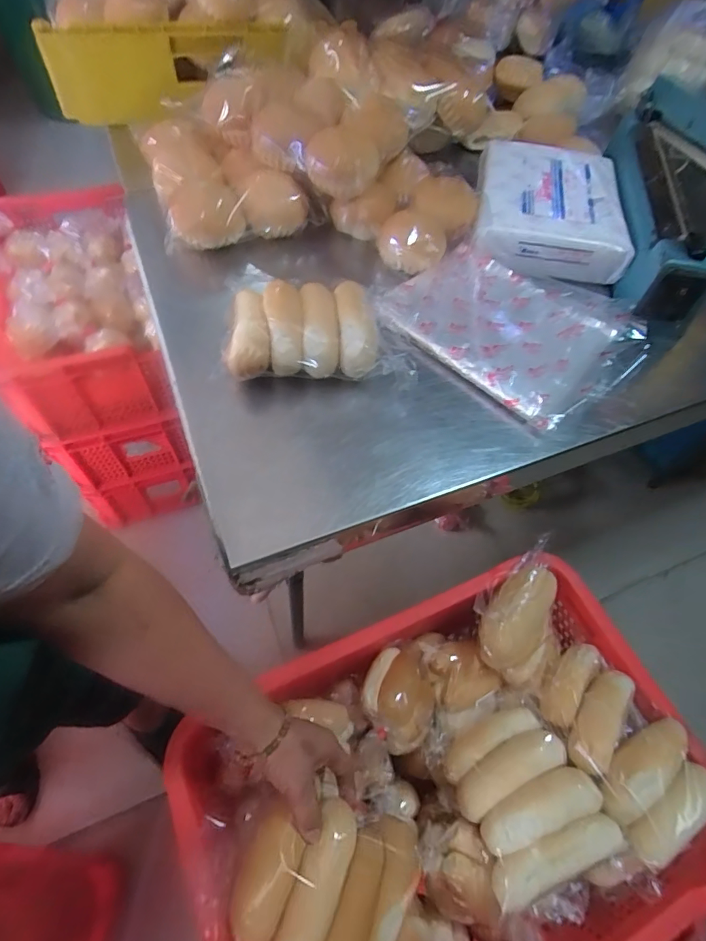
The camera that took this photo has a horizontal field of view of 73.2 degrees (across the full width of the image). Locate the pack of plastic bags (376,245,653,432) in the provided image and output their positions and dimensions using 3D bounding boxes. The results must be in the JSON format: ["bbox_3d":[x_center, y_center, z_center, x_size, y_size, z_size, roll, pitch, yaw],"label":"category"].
[{"bbox_3d":[0.186,-0.172,0.555,0.261,0.023,0.217,37,63,17],"label":"pack of plastic bags"}]

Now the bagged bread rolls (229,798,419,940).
[{"bbox_3d":[-0.022,0.366,0.424,0.145,0.057,0.131,24,59,11],"label":"bagged bread rolls"}]

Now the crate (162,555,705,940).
[{"bbox_3d":[0.110,0.341,0.503,0.503,0.146,0.354,-20,62,-16],"label":"crate"}]

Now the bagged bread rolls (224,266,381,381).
[{"bbox_3d":[-0.054,-0.150,0.503,0.158,0.052,0.126,2,58,-3],"label":"bagged bread rolls"}]

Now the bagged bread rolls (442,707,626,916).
[{"bbox_3d":[0.173,0.333,0.488,0.126,0.054,0.142,-20,62,-16],"label":"bagged bread rolls"}]

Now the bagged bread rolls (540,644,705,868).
[{"bbox_3d":[0.289,0.292,0.517,0.127,0.044,0.191,-22,62,-17],"label":"bagged bread rolls"}]

